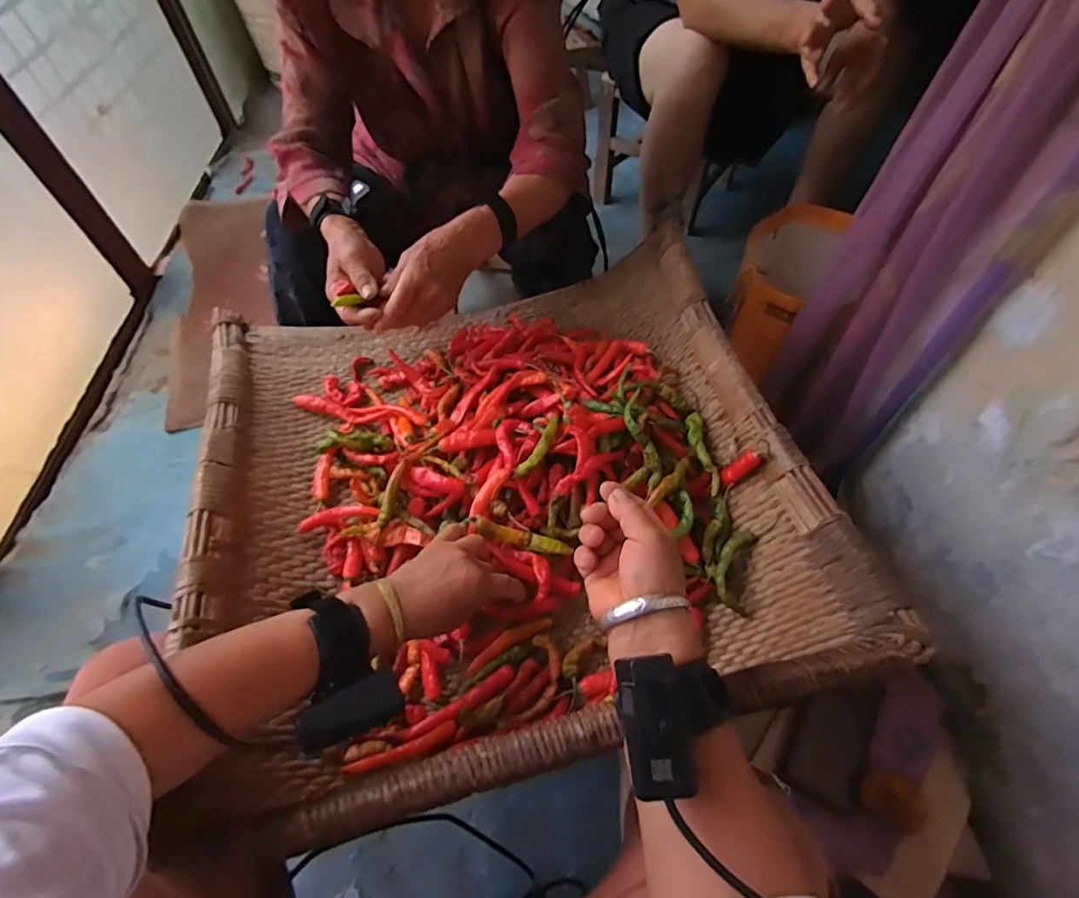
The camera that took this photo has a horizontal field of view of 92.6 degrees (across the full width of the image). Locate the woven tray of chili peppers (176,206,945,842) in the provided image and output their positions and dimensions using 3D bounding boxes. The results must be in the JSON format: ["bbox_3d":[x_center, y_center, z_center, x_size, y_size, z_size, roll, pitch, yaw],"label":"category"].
[{"bbox_3d":[-0.048,0.012,0.553,0.582,0.121,0.574,-12,57,-7],"label":"woven tray of chili peppers"}]

